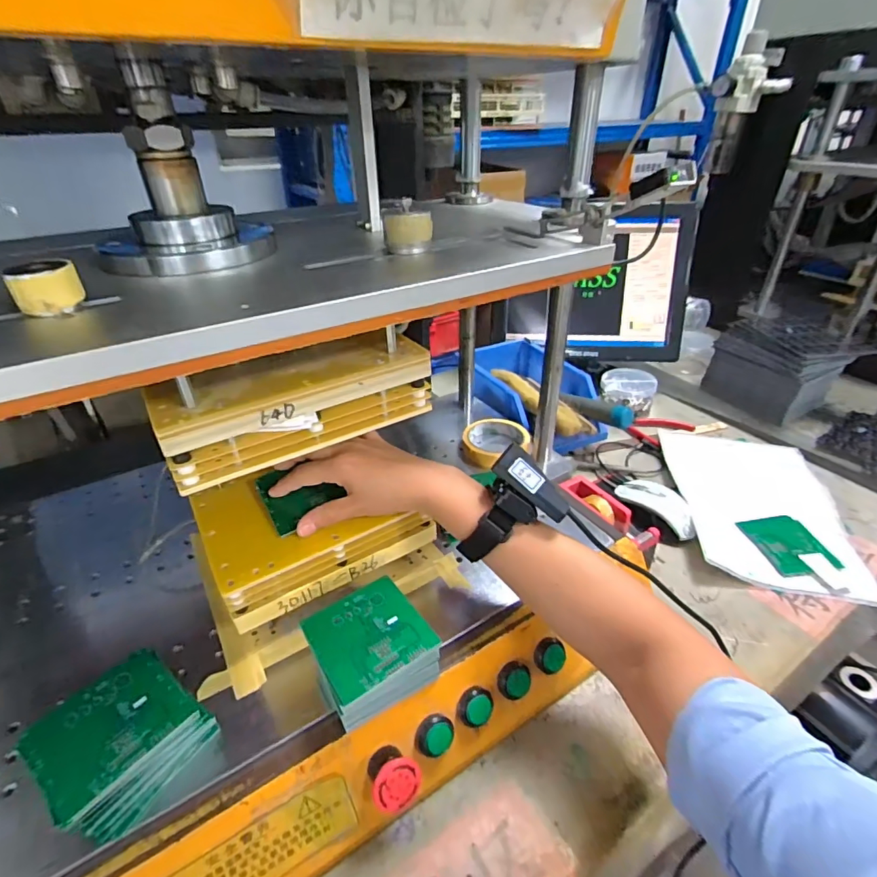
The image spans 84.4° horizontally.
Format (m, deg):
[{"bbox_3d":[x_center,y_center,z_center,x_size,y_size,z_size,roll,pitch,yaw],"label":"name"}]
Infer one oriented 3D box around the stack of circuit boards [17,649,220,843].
[{"bbox_3d":[-0.228,0.217,0.350,0.087,0.045,0.091,23,41,30],"label":"stack of circuit boards"}]

